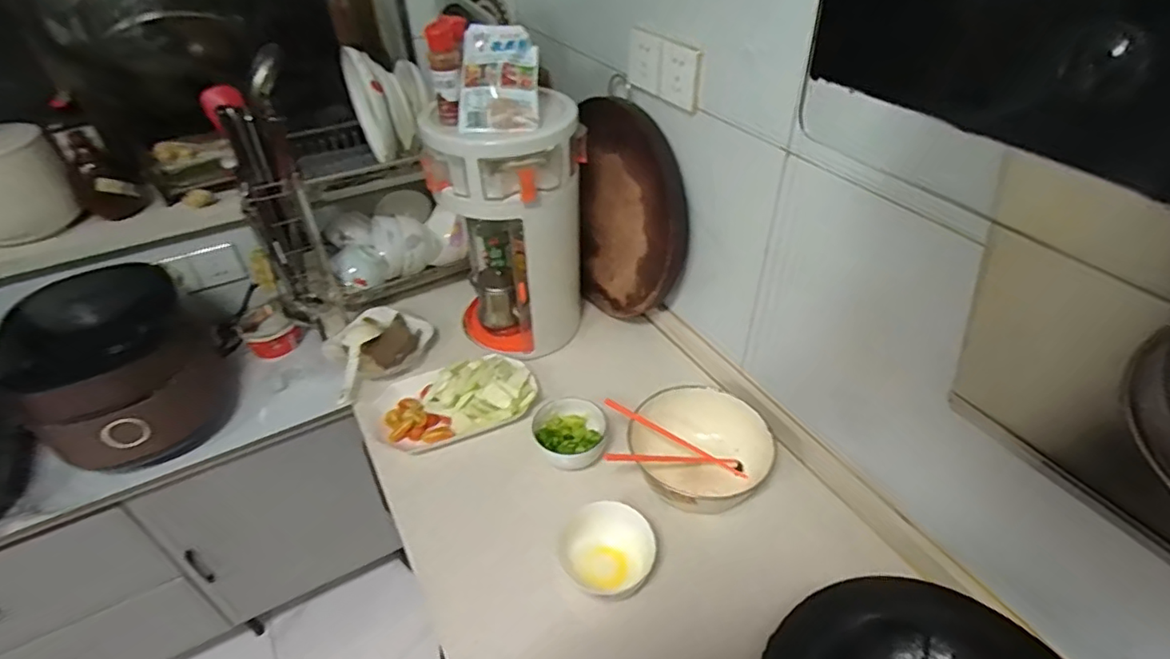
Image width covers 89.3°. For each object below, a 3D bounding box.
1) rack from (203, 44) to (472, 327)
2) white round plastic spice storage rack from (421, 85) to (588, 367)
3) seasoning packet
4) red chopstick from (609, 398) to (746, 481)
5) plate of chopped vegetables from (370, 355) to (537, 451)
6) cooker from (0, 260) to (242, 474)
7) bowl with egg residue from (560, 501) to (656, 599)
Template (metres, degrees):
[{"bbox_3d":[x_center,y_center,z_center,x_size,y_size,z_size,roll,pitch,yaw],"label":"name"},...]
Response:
[{"bbox_3d":[-0.440,-0.263,1.097,0.336,0.397,0.265,-21,44,-22],"label":"rack"},{"bbox_3d":[-0.114,-0.159,1.009,0.229,0.415,0.192,-2,40,-1],"label":"white round plastic spice storage rack"},{"bbox_3d":[-0.123,-0.356,0.844,0.107,0.147,0.020,1,6,-1],"label":"seasoning packet"},{"bbox_3d":[0.135,0.162,0.878,0.243,0.013,0.015,30,42,-9],"label":"red chopstick"},{"bbox_3d":[-0.213,0.113,0.957,0.263,0.046,0.134,-14,42,-15],"label":"plate of chopped vegetables"},{"bbox_3d":[-0.755,0.054,0.973,0.236,0.210,0.328,-26,46,-26],"label":"cooker"},{"bbox_3d":[0.030,0.282,0.765,0.116,0.068,0.094,21,45,25],"label":"bowl with egg residue"}]

